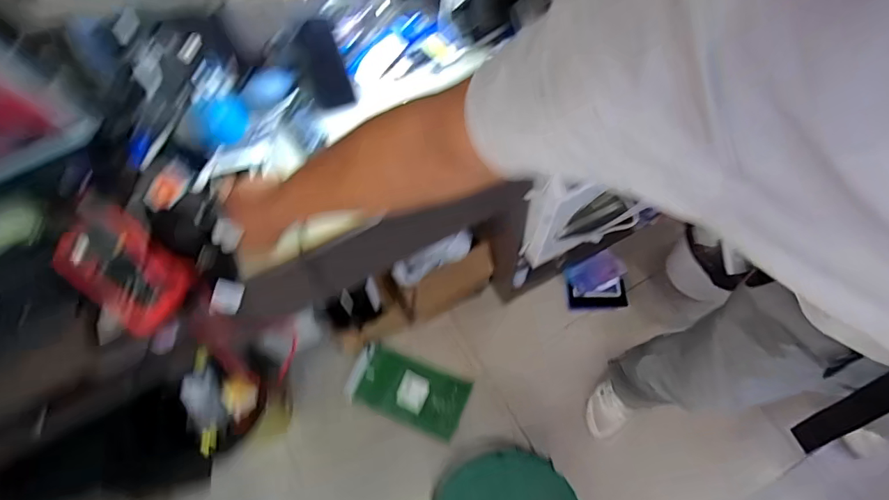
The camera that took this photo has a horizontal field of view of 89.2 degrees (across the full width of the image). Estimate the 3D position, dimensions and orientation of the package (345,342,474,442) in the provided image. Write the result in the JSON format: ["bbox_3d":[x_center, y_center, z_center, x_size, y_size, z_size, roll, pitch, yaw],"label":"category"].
[{"bbox_3d":[-0.112,0.403,1.314,0.355,0.041,0.183,18,67,11],"label":"package"}]

